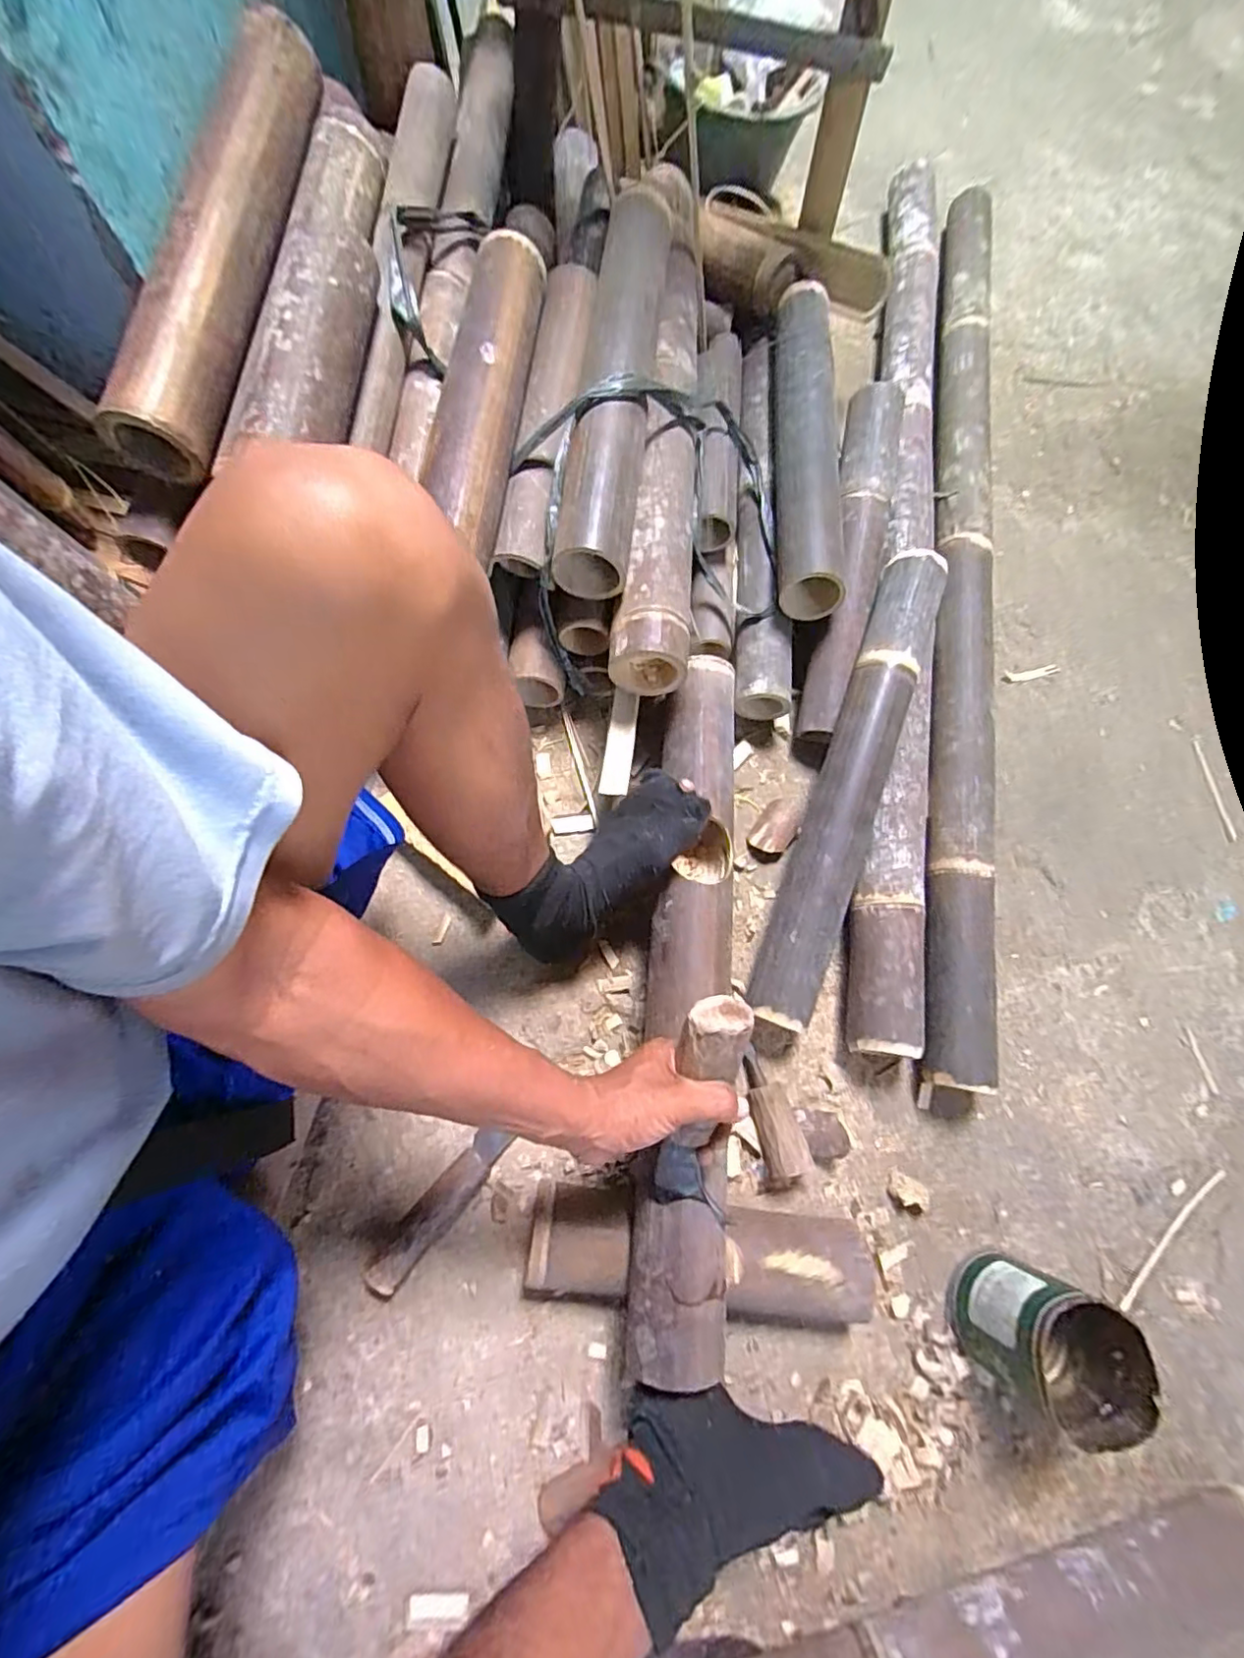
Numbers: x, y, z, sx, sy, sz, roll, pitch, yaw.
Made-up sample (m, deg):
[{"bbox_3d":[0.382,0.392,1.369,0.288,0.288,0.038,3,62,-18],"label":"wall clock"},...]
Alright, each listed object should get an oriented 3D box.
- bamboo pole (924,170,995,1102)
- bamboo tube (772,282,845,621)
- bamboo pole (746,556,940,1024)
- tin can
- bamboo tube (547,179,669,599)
[{"bbox_3d":[0.435,-0.336,0.757,0.085,0.058,1.261,10,72,0],"label":"bamboo pole"},{"bbox_3d":[0.234,-0.496,0.752,0.073,0.074,0.506,5,70,0],"label":"bamboo tube"},{"bbox_3d":[0.246,-0.054,0.632,0.069,0.085,0.537,20,74,4],"label":"bamboo pole"},{"bbox_3d":[0.370,0.448,0.518,0.105,0.115,0.099,1,73,-2],"label":"tin can"},{"bbox_3d":[-0.005,-0.501,0.649,0.079,0.088,0.509,8,72,-1],"label":"bamboo tube"}]

